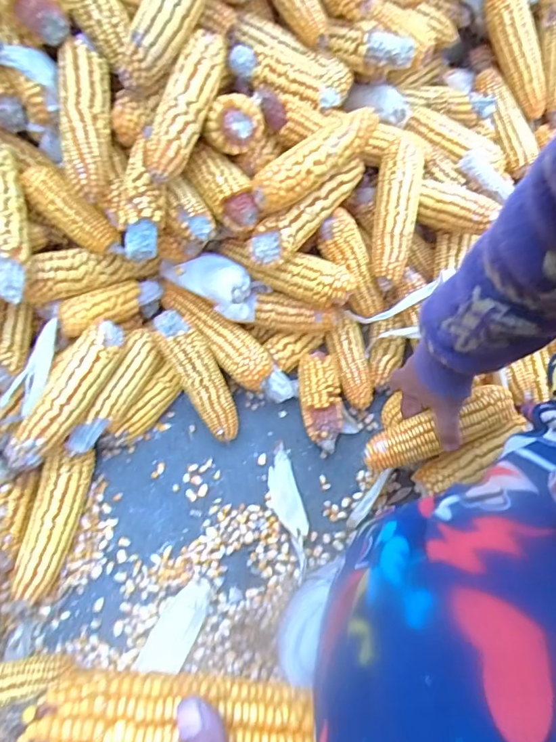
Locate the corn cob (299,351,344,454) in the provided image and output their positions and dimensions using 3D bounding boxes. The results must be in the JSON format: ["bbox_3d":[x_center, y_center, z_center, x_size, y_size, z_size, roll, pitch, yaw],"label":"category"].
[{"bbox_3d":[0.053,0.037,0.606,0.049,0.050,0.125,-7,65,-4],"label":"corn cob"}]

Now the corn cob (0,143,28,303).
[{"bbox_3d":[-0.273,-0.152,0.480,0.041,0.032,0.170,-9,79,-4],"label":"corn cob"}]

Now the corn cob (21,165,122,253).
[{"bbox_3d":[-0.228,-0.175,0.529,0.114,0.044,0.039,41,69,-10],"label":"corn cob"}]

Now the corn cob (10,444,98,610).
[{"bbox_3d":[-0.243,0.166,0.529,0.050,0.053,0.160,6,65,3],"label":"corn cob"}]

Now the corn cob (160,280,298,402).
[{"bbox_3d":[-0.064,-0.034,0.601,0.203,0.049,0.051,42,71,1],"label":"corn cob"}]

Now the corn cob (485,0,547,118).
[{"bbox_3d":[0.346,-0.460,0.706,0.058,0.052,0.177,-41,115,-17],"label":"corn cob"}]

